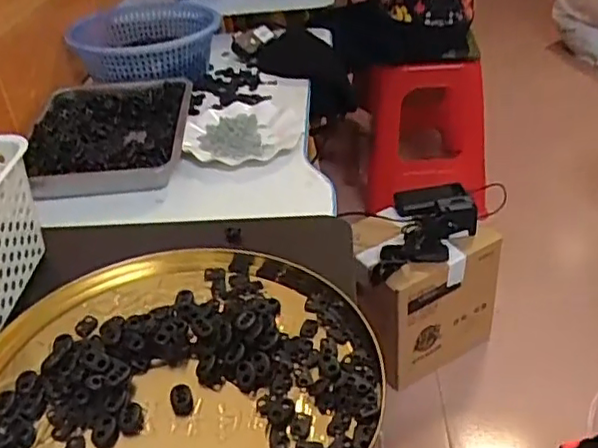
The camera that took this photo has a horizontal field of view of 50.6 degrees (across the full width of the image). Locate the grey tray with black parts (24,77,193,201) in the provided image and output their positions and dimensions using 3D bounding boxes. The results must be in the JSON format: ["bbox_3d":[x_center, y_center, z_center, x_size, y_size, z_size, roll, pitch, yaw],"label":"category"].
[{"bbox_3d":[-0.290,-0.140,0.971,0.231,0.046,0.321,-7,35,-3],"label":"grey tray with black parts"}]

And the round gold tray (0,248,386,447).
[{"bbox_3d":[-0.094,0.110,0.445,0.282,0.018,0.289,-4,36,3],"label":"round gold tray"}]

